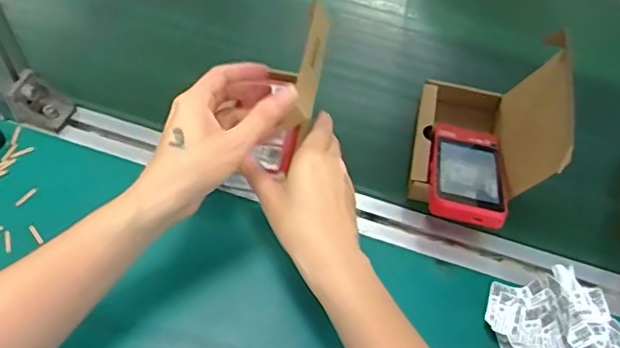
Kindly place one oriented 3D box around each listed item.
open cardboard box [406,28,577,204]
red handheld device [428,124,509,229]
[{"bbox_3d":[0.156,-0.044,0.518,0.112,0.107,0.140,14,56,5],"label":"open cardboard box"},{"bbox_3d":[0.140,0.000,0.508,0.066,0.013,0.121,11,40,4],"label":"red handheld device"}]

